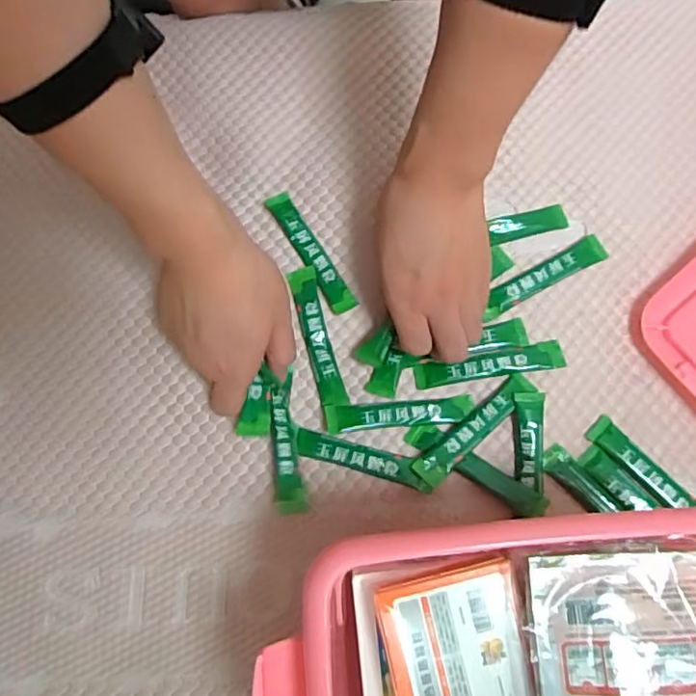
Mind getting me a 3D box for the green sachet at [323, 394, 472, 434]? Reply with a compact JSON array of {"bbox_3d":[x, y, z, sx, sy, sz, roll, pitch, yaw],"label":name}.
[{"bbox_3d":[0.039,0.051,0.477,0.114,0.011,0.021,-4,78,-1],"label":"green sachet"}]

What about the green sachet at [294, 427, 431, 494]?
[{"bbox_3d":[0.010,0.085,0.469,0.106,0.008,0.021,14,87,6],"label":"green sachet"}]

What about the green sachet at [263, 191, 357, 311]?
[{"bbox_3d":[-0.031,-0.080,0.509,0.020,0.014,0.115,-31,80,-6],"label":"green sachet"}]

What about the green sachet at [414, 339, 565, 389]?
[{"bbox_3d":[0.112,0.014,0.487,0.116,0.006,0.022,-10,78,-2],"label":"green sachet"}]

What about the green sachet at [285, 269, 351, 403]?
[{"bbox_3d":[-0.025,-0.009,0.494,0.021,0.012,0.113,-14,79,-3],"label":"green sachet"}]

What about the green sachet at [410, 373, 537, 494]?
[{"bbox_3d":[0.096,0.063,0.473,0.116,0.012,0.023,-42,81,-8],"label":"green sachet"}]

